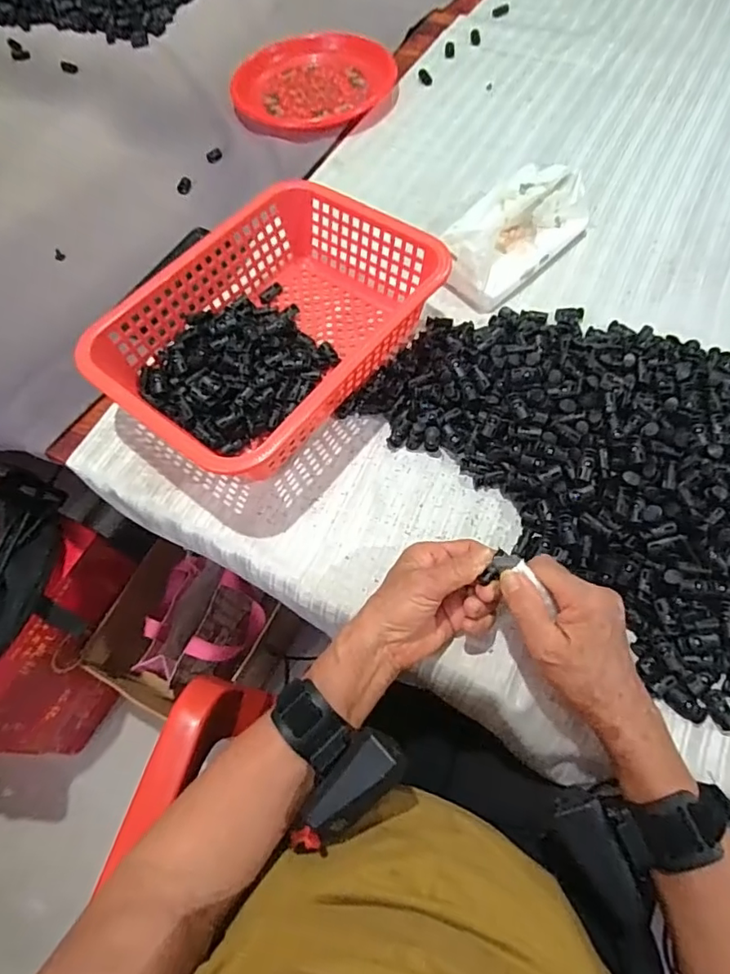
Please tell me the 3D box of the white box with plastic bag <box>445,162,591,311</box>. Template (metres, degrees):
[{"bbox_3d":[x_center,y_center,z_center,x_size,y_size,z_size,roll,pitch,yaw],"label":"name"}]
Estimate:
[{"bbox_3d":[0.156,-0.267,0.556,0.084,0.070,0.174,39,72,20],"label":"white box with plastic bag"}]

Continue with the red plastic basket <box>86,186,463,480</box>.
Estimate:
[{"bbox_3d":[-0.082,-0.146,0.500,0.205,0.075,0.291,35,71,19],"label":"red plastic basket"}]

